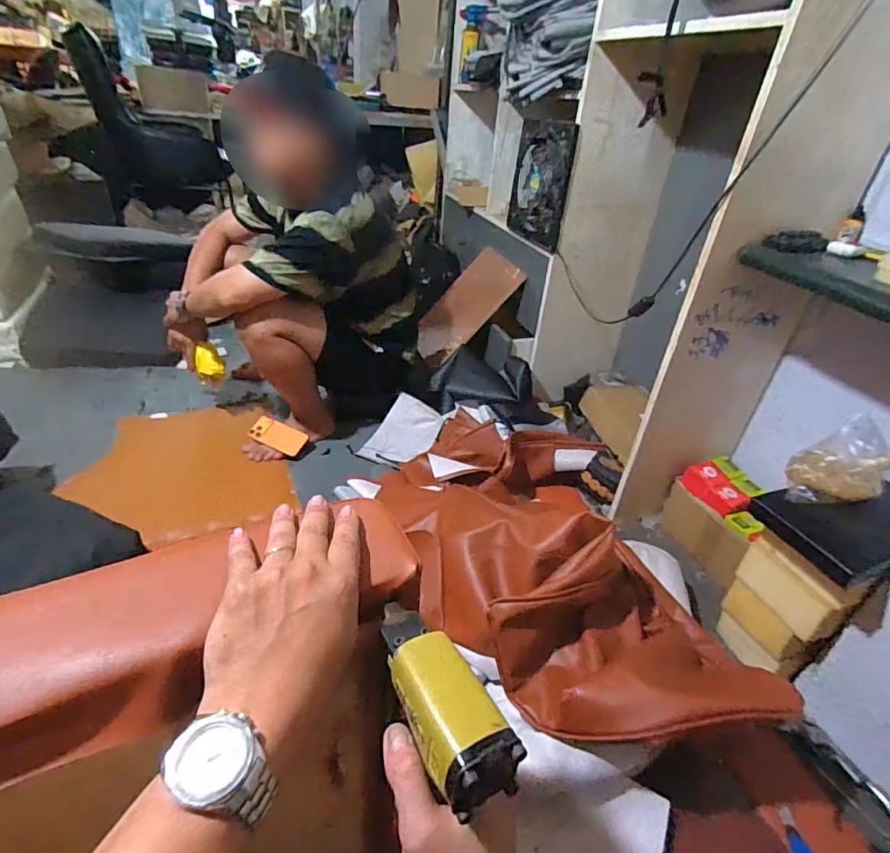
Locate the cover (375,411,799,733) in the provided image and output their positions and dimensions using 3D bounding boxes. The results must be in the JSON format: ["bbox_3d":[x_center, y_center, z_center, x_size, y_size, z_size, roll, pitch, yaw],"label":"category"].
[{"bbox_3d":[0.146,0.180,1.026,0.522,0.243,0.914,-2,35,-12],"label":"cover"}]

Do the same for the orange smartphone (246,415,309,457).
[{"bbox_3d":[-0.451,0.024,1.337,0.150,0.010,0.072,23,69,7],"label":"orange smartphone"}]

